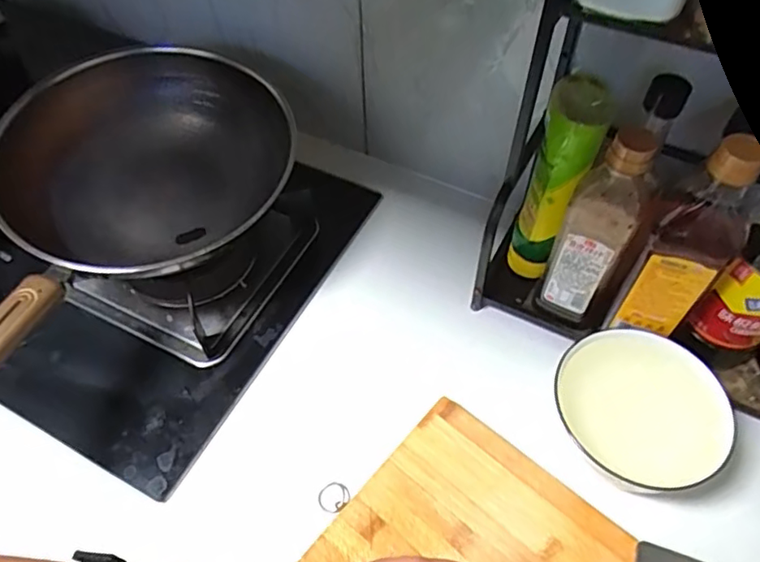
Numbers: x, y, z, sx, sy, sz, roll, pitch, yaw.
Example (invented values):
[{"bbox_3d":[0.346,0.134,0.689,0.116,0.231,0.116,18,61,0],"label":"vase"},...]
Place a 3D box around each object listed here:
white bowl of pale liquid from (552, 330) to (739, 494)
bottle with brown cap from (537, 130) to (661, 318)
[{"bbox_3d":[0.244,0.118,0.542,0.128,0.059,0.141,-20,57,-14],"label":"white bowl of pale liquid"},{"bbox_3d":[0.199,-0.050,0.538,0.054,0.226,0.055,20,57,14],"label":"bottle with brown cap"}]

